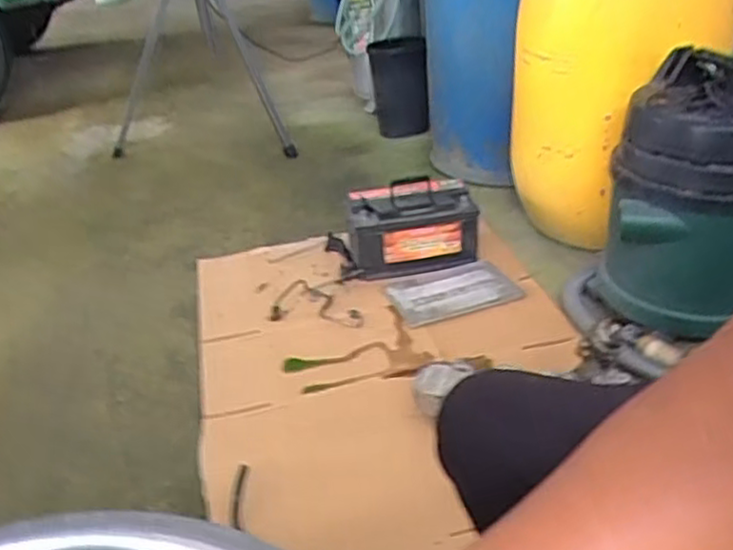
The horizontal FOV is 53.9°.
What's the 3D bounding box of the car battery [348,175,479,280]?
[{"bbox_3d":[0.116,-0.122,1.815,0.317,0.200,0.153,-8,31,-6],"label":"car battery"}]

